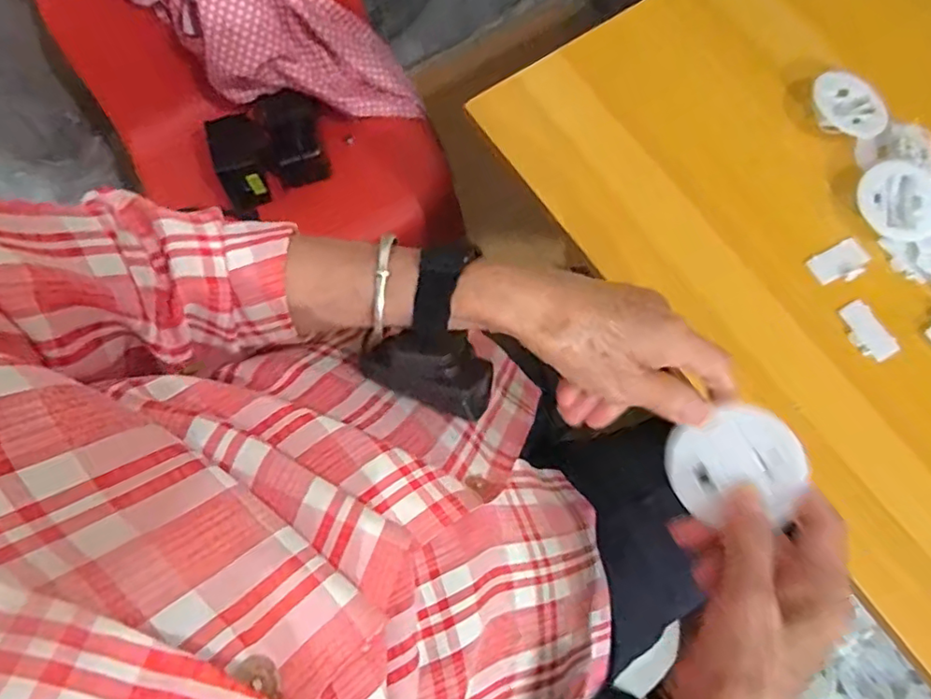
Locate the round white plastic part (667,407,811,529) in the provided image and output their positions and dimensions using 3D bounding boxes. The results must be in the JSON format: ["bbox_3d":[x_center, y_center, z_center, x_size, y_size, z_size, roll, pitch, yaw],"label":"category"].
[{"bbox_3d":[0.148,0.061,0.319,0.064,0.013,0.064,-4,78,22],"label":"round white plastic part"}]

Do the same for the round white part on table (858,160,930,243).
[{"bbox_3d":[0.350,-0.118,0.462,0.060,0.013,0.066,1,73,-2],"label":"round white part on table"}]

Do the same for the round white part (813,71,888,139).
[{"bbox_3d":[0.327,-0.206,0.492,0.060,0.015,0.060,1,73,-2],"label":"round white part"}]

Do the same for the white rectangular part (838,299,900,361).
[{"bbox_3d":[0.307,-0.014,0.440,0.027,0.004,0.047,-31,76,-11],"label":"white rectangular part"}]

